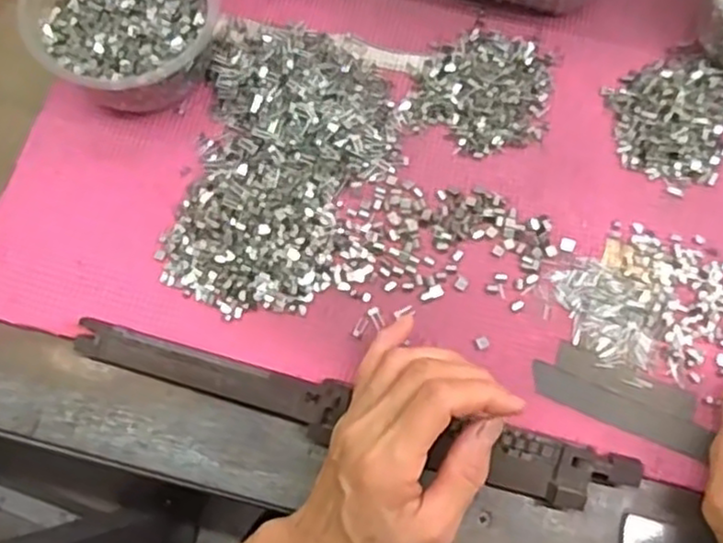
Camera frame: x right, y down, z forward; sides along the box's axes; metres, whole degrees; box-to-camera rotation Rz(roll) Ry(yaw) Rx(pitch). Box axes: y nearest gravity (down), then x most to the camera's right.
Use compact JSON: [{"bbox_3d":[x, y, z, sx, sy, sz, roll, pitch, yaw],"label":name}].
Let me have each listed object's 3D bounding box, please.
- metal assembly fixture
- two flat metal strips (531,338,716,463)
[{"bbox_3d":[-0.009,0.078,0.390,0.310,0.018,0.032,14,72,5],"label":"metal assembly fixture"},{"bbox_3d":[0.145,0.070,0.399,0.095,0.004,0.034,23,73,8],"label":"two flat metal strips"}]

